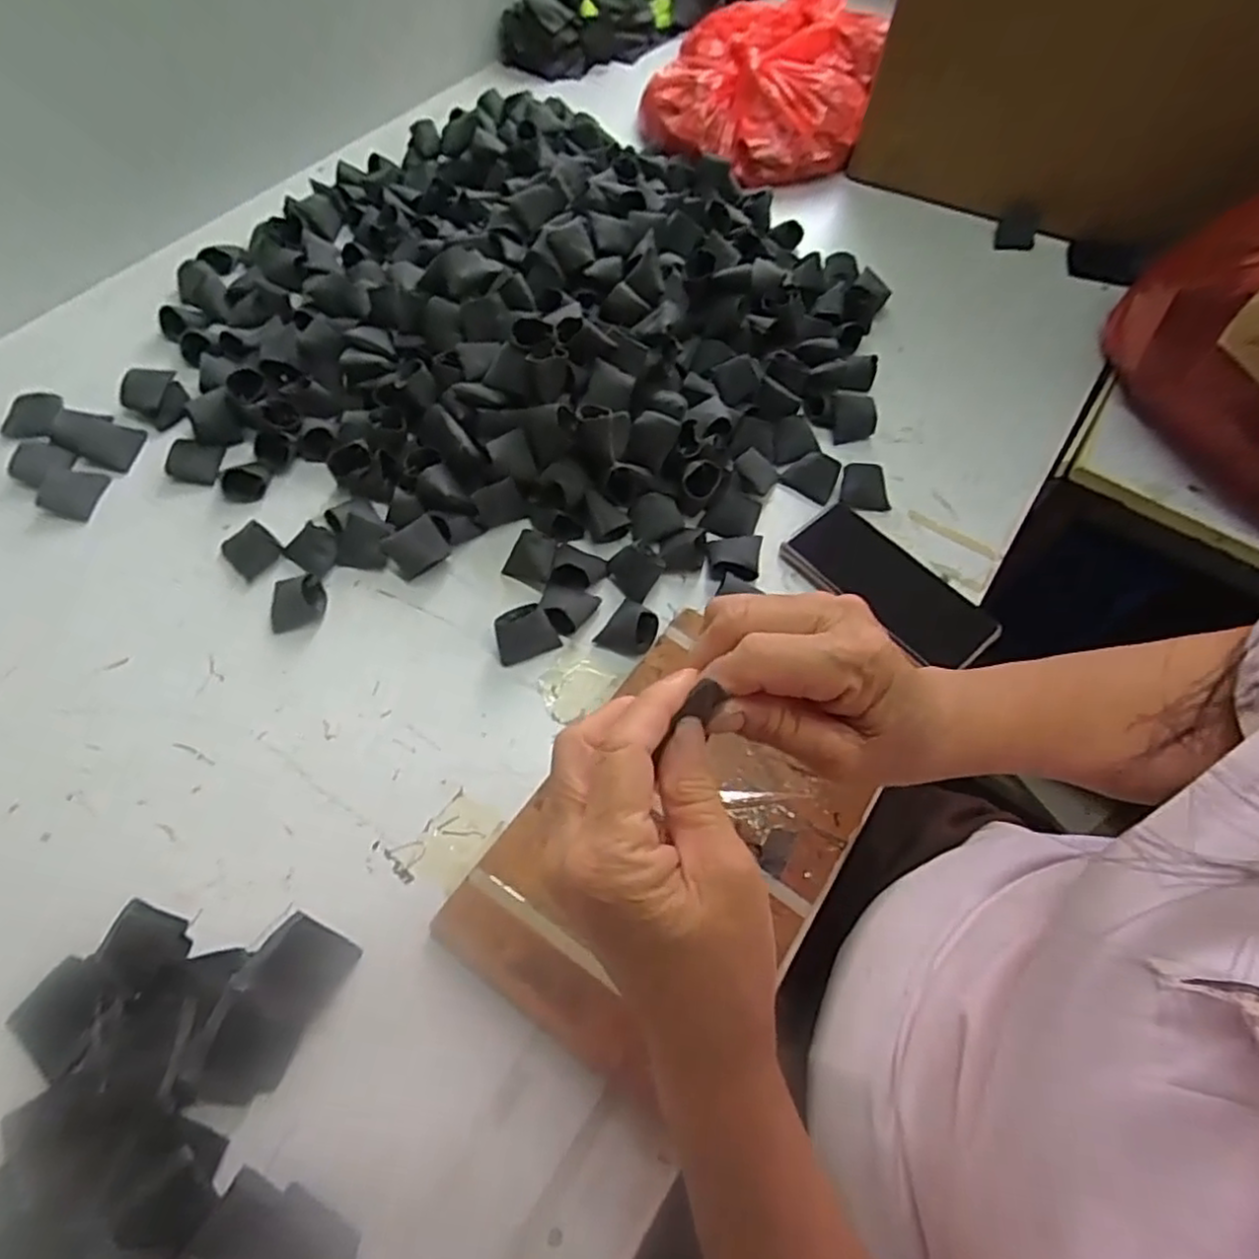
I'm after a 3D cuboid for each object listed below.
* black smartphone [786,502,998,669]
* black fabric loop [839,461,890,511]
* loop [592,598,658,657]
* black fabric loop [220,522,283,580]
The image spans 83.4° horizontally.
[{"bbox_3d":[0.201,-0.033,0.548,0.071,0.010,0.159,-37,67,-20],"label":"black smartphone"},{"bbox_3d":[0.198,-0.117,0.587,0.042,0.029,0.026,8,60,3],"label":"black fabric loop"},{"bbox_3d":[0.000,0.000,0.519,0.036,0.017,0.040,33,65,16],"label":"loop"},{"bbox_3d":[-0.292,-0.063,0.546,0.036,0.018,0.040,-37,67,-20],"label":"black fabric loop"}]

